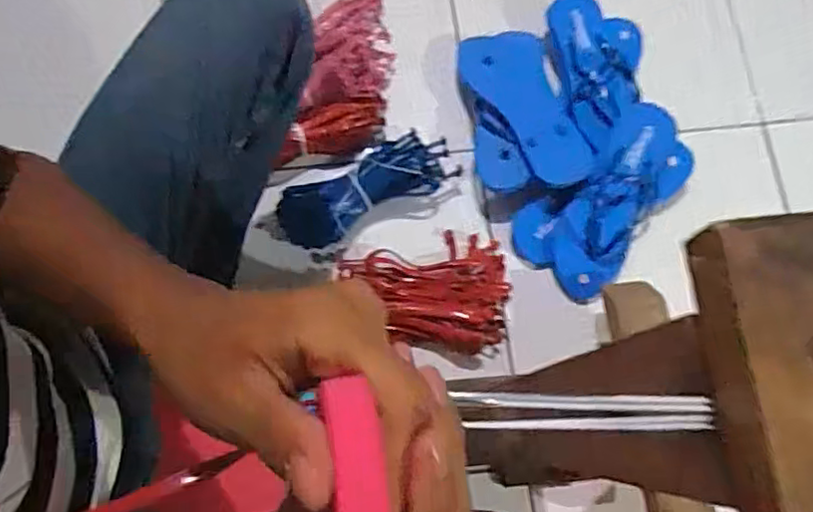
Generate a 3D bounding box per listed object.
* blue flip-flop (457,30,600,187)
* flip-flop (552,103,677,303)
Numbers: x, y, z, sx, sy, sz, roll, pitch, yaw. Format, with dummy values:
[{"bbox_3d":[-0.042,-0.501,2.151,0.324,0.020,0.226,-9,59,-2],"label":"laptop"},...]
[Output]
[{"bbox_3d":[0.156,-0.193,0.784,0.114,0.037,0.237,-20,65,-6],"label":"blue flip-flop"},{"bbox_3d":[0.253,-0.071,0.770,0.093,0.049,0.250,24,94,4],"label":"flip-flop"}]

